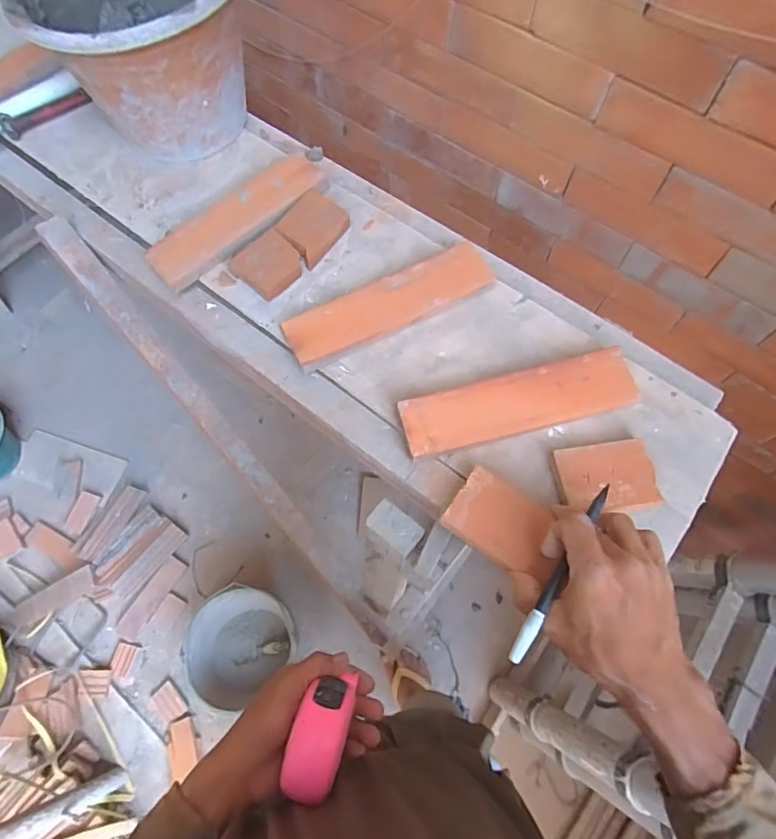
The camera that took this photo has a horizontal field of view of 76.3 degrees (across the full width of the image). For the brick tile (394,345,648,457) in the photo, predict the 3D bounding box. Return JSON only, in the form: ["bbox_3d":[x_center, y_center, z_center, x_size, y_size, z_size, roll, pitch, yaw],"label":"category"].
[{"bbox_3d":[0.126,-0.017,0.473,0.224,0.017,0.058,-15,68,-5],"label":"brick tile"}]

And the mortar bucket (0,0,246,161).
[{"bbox_3d":[-0.261,-0.430,0.562,0.236,0.174,0.239,0,68,1],"label":"mortar bucket"}]

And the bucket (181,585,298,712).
[{"bbox_3d":[-0.365,0.552,1.232,0.265,0.164,0.221,-36,72,-13],"label":"bucket"}]

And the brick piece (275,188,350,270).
[{"bbox_3d":[-0.085,-0.217,0.556,0.065,0.016,0.073,37,73,14],"label":"brick piece"}]

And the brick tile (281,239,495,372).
[{"bbox_3d":[0.002,-0.124,0.525,0.224,0.017,0.062,-26,70,-10],"label":"brick tile"}]

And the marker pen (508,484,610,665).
[{"bbox_3d":[0.132,0.114,0.373,0.010,0.010,0.150,31,78,12],"label":"marker pen"}]

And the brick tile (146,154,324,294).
[{"bbox_3d":[-0.172,-0.232,0.571,0.217,0.020,0.070,-39,72,-14],"label":"brick tile"}]

